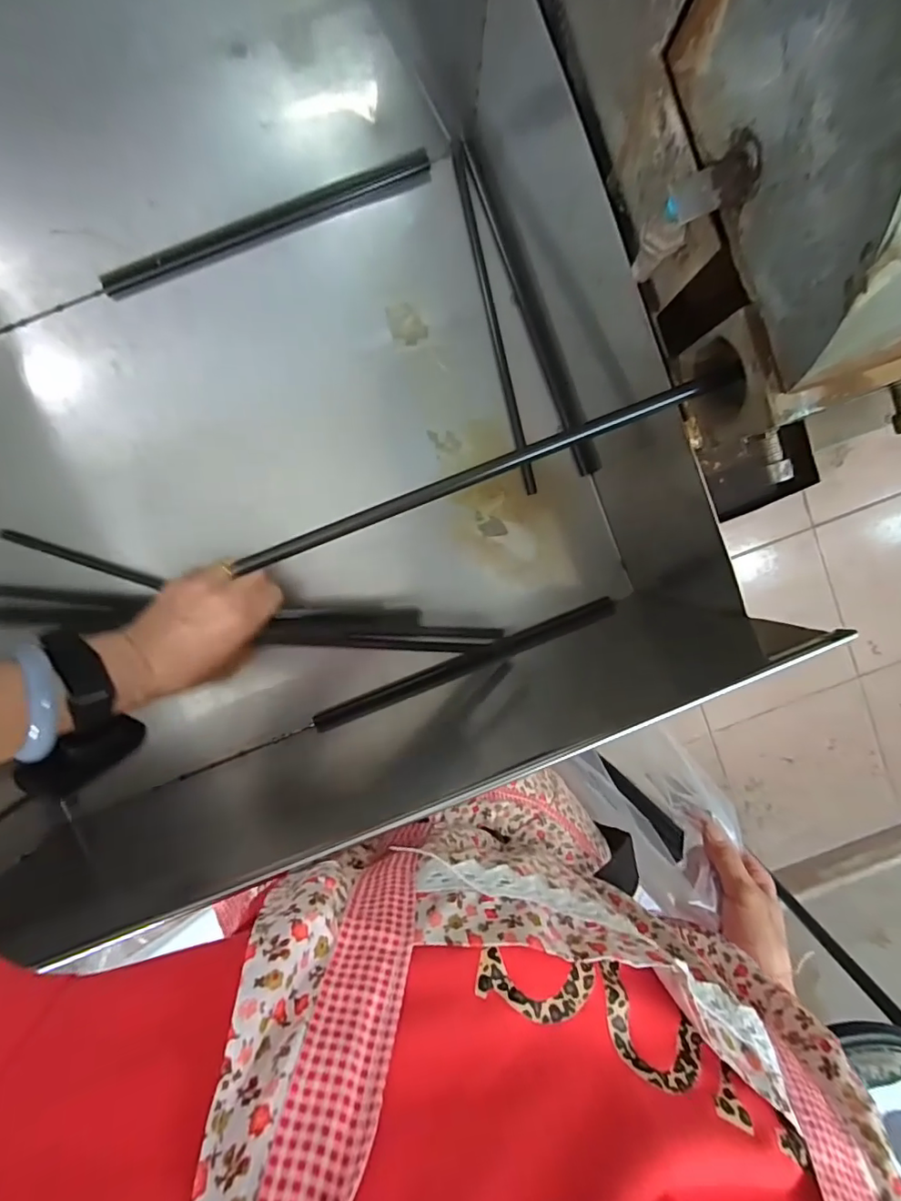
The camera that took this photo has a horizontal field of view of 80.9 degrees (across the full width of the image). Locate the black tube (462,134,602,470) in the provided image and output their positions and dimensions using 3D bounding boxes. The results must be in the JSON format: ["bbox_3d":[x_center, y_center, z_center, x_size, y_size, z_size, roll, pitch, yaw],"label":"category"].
[{"bbox_3d":[0.071,-0.237,0.439,0.018,0.012,0.272,-23,96,0],"label":"black tube"}]

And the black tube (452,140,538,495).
[{"bbox_3d":[0.038,-0.231,0.446,0.009,0.009,0.283,-14,96,-1],"label":"black tube"}]

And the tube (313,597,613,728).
[{"bbox_3d":[0.012,0.056,0.470,0.277,0.017,0.016,-22,96,0],"label":"tube"}]

